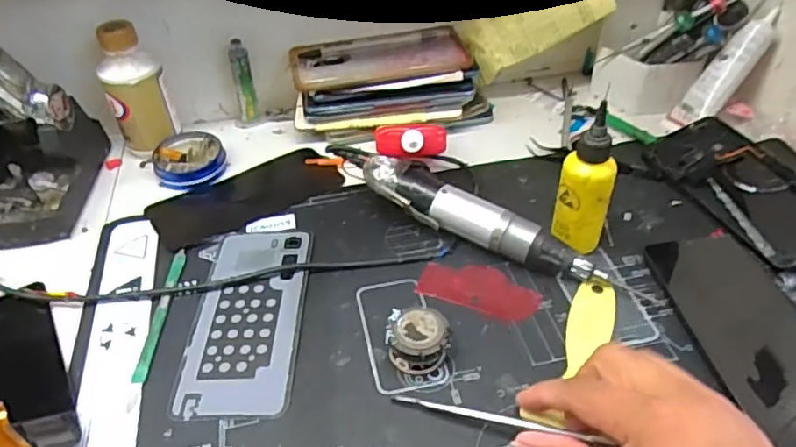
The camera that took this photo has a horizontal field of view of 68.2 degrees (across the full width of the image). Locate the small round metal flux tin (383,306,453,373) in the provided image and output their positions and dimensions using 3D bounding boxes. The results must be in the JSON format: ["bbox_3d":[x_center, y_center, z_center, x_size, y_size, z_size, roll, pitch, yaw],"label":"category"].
[{"bbox_3d":[0.013,0.076,0.378,0.039,0.024,0.036,-1,43,1],"label":"small round metal flux tin"}]

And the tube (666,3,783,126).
[{"bbox_3d":[0.295,-0.136,0.525,0.017,0.119,0.033,14,33,-34],"label":"tube"}]

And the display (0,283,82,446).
[{"bbox_3d":[-0.257,0.085,0.363,0.076,0.051,0.163,-25,48,-22],"label":"display"}]

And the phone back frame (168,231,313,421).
[{"bbox_3d":[-0.104,0.062,0.414,0.073,0.004,0.159,-1,43,1],"label":"phone back frame"}]

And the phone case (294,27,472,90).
[{"bbox_3d":[-0.018,-0.158,0.557,0.161,0.018,0.079,-7,43,-6],"label":"phone case"}]

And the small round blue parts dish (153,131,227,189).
[{"bbox_3d":[-0.191,-0.059,0.538,0.060,0.021,0.067,-21,46,-19],"label":"small round blue parts dish"}]

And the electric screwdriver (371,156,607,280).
[{"bbox_3d":[0.058,0.000,0.444,0.187,0.045,0.033,25,50,26],"label":"electric screwdriver"}]

